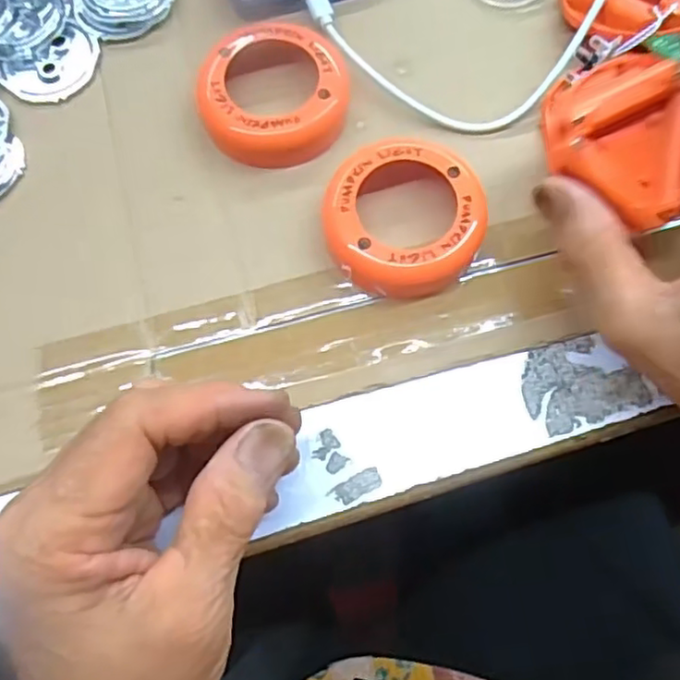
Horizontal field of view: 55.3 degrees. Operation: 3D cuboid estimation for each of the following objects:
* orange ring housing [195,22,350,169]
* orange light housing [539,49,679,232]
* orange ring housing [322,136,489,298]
[{"bbox_3d":[-0.029,-0.110,0.294,0.065,0.026,0.064,0,72,-1],"label":"orange ring housing"},{"bbox_3d":[0.110,-0.074,0.250,0.060,0.020,0.062,-24,97,-7],"label":"orange light housing"},{"bbox_3d":[0.026,-0.051,0.273,0.066,0.021,0.067,0,72,-1],"label":"orange ring housing"}]

